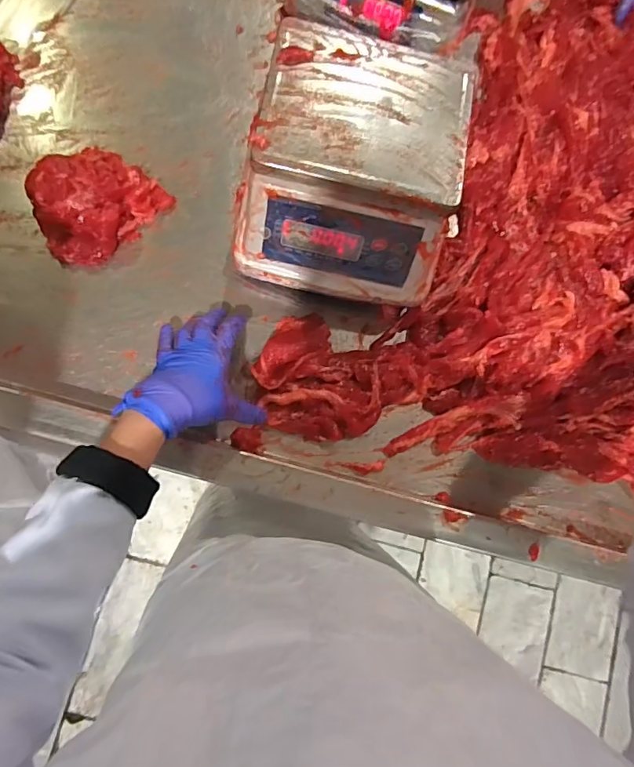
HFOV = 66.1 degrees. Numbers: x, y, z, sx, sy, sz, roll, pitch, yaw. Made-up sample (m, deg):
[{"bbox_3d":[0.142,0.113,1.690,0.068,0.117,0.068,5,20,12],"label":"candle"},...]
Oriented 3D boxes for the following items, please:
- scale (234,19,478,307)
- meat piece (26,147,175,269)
[{"bbox_3d":[0.038,-0.227,0.536,0.222,0.132,0.240,10,81,-4],"label":"scale"},{"bbox_3d":[-0.262,-0.210,0.566,0.114,0.049,0.139,42,81,1],"label":"meat piece"}]

